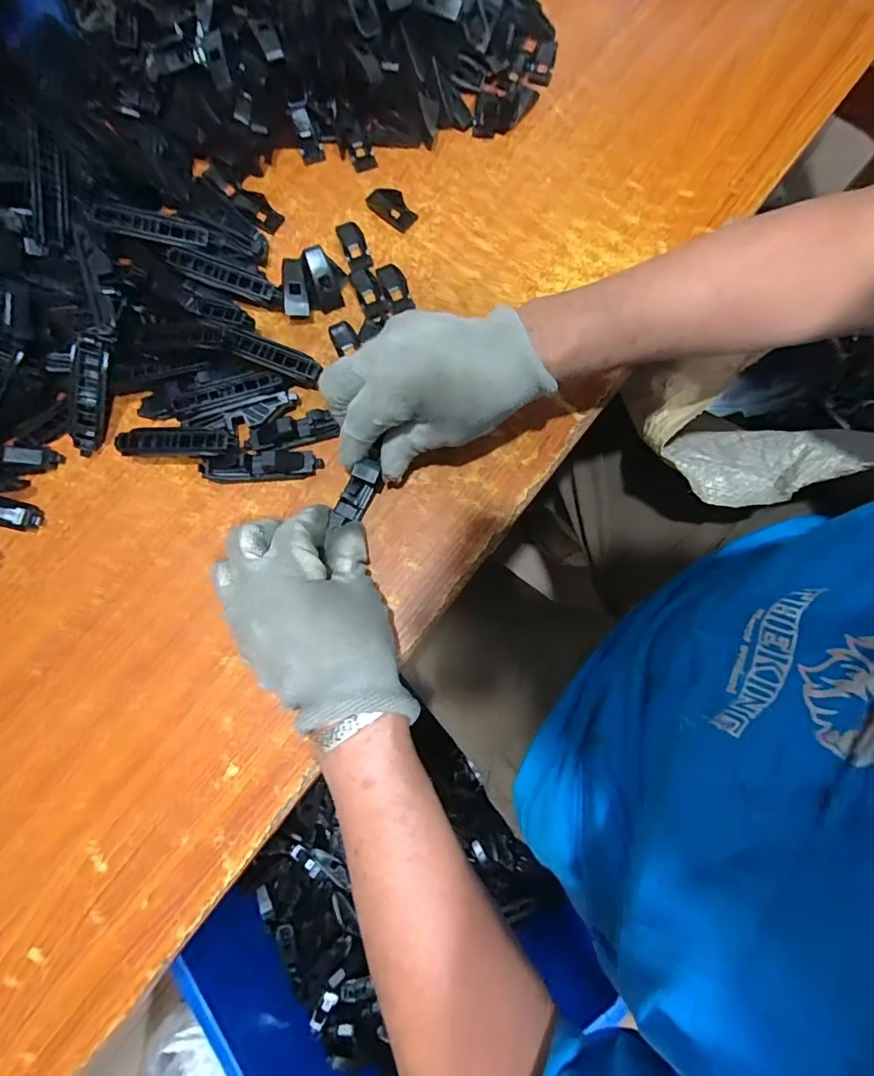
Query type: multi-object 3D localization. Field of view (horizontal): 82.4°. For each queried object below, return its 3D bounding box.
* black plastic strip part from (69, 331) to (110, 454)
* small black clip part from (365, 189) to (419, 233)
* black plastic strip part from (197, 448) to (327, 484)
[{"bbox_3d":[-0.236,-0.096,0.339,0.020,0.008,0.080,3,113,-36],"label":"black plastic strip part"},{"bbox_3d":[-0.035,-0.256,0.387,0.041,0.004,0.023,38,96,1],"label":"small black clip part"},{"bbox_3d":[-0.123,-0.051,0.343,0.082,0.015,0.021,-4,78,0],"label":"black plastic strip part"}]

